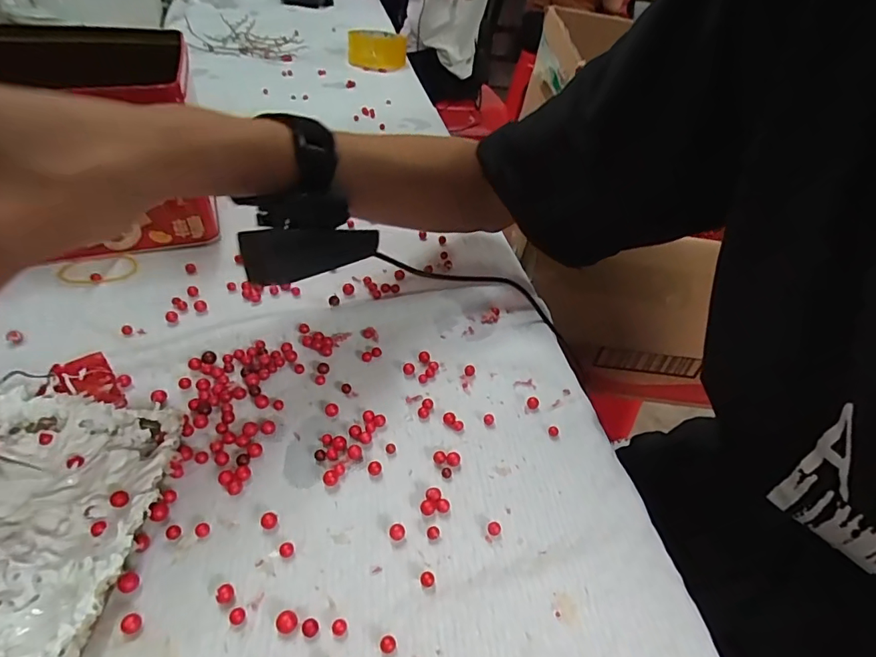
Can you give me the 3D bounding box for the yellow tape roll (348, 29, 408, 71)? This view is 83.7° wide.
[{"bbox_3d":[-0.114,-0.529,0.926,0.110,0.054,0.101,1,42,-10],"label":"yellow tape roll"}]

